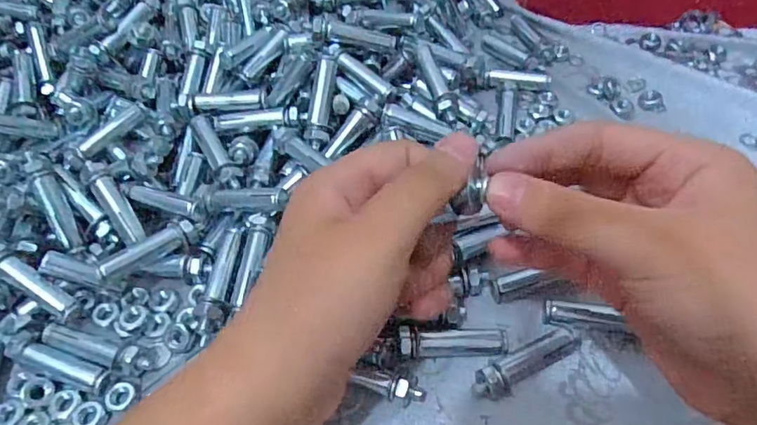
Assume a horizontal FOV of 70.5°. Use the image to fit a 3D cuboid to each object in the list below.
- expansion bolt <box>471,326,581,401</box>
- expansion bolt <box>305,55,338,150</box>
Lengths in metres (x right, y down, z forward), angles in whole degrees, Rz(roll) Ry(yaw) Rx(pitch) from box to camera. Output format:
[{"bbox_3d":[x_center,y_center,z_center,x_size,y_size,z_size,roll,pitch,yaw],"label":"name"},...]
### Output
[{"bbox_3d":[0.067,0.068,0.243,0.054,0.011,0.013,-24,55,-17],"label":"expansion bolt"},{"bbox_3d":[-0.032,-0.064,0.303,0.013,0.013,0.057,6,78,2],"label":"expansion bolt"}]

